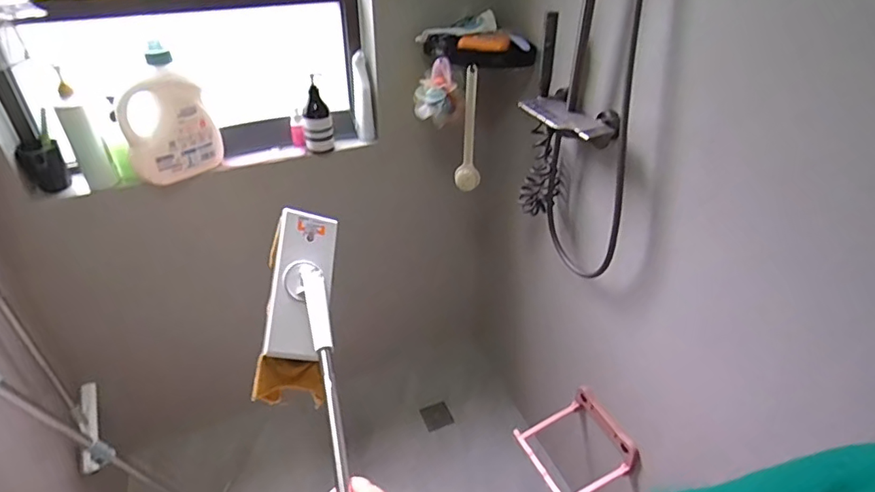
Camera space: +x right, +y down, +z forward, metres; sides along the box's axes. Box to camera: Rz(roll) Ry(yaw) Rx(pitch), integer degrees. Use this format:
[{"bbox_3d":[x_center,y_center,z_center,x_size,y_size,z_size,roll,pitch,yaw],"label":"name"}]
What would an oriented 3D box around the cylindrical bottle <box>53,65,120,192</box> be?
[{"bbox_3d":[-0.804,-0.253,1.170,0.052,0.261,0.053,26,43,30],"label":"cylindrical bottle"}]

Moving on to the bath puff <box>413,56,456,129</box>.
[{"bbox_3d":[-0.007,-0.384,1.316,0.100,0.169,0.072,0,36,-2],"label":"bath puff"}]

